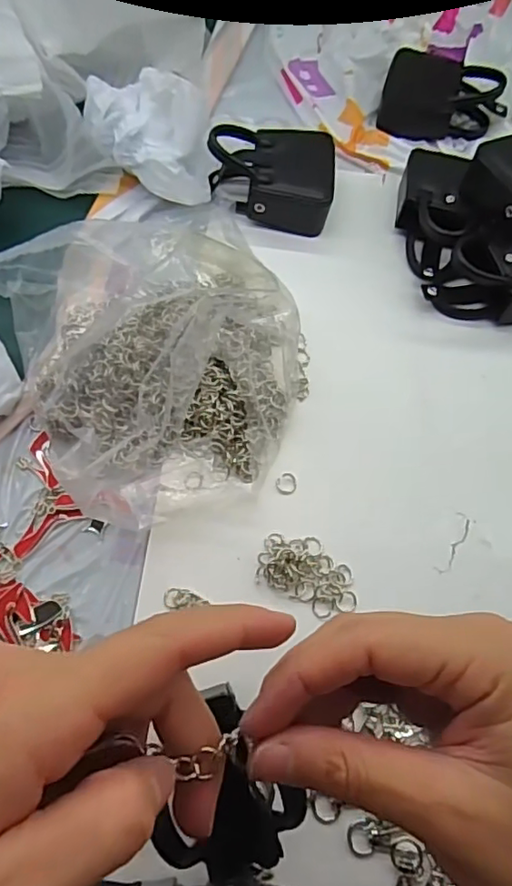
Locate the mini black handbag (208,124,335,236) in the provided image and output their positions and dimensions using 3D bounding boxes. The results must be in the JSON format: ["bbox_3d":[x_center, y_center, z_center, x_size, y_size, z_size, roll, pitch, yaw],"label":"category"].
[{"bbox_3d":[0.013,-0.211,0.444,0.095,0.043,0.074,7,66,0],"label":"mini black handbag"}]

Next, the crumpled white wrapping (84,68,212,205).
[{"bbox_3d":[-0.080,-0.228,0.433,0.085,0.059,0.094,-10,68,-7],"label":"crumpled white wrapping"}]

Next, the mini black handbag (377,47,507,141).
[{"bbox_3d":[0.166,-0.309,0.499,0.104,0.034,0.068,13,67,3],"label":"mini black handbag"}]

